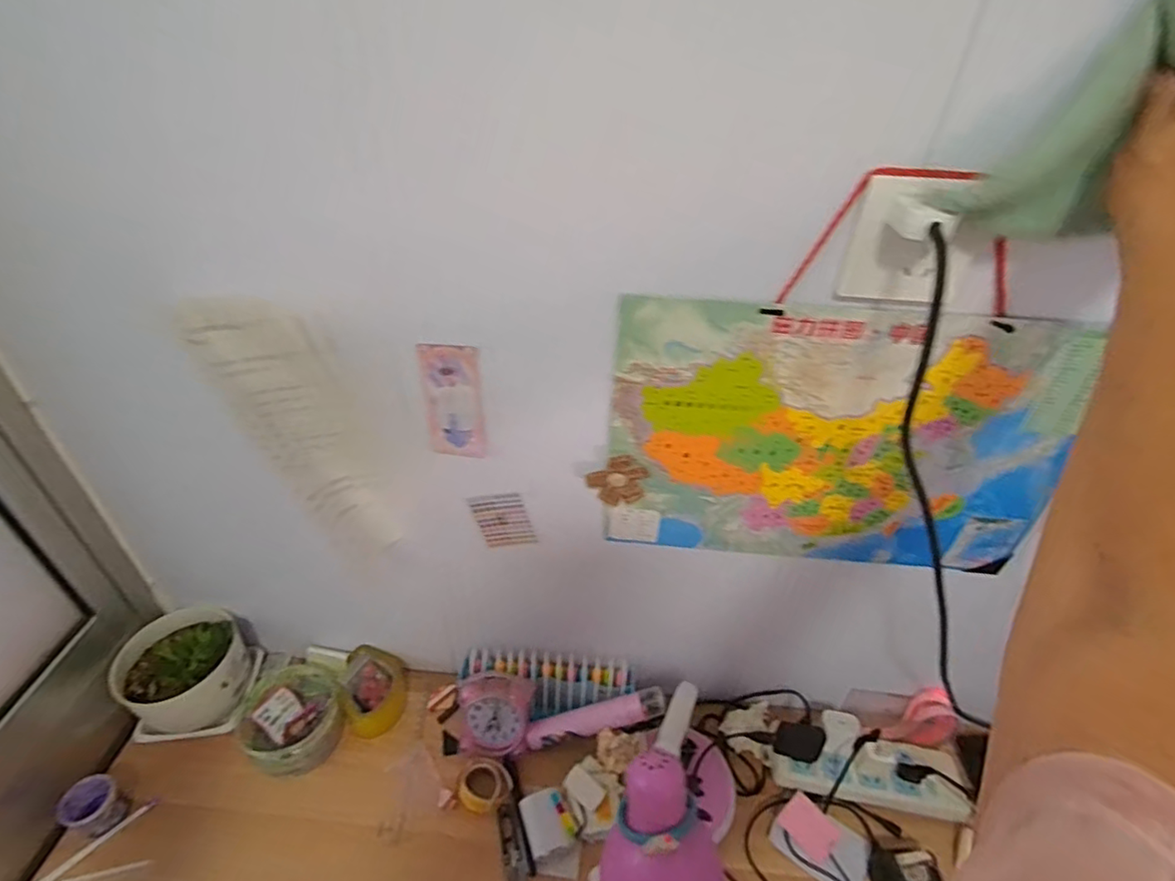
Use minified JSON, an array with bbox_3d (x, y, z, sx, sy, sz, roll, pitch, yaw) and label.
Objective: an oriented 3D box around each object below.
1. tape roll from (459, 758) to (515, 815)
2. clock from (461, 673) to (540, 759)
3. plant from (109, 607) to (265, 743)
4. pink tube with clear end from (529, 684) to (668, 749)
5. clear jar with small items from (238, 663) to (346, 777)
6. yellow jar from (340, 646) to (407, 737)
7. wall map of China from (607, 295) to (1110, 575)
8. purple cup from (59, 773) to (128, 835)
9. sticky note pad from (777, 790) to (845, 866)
[{"bbox_3d":[-0.130,0.427,0.720,0.061,0.014,0.063,2,39,-1],"label":"tape roll"},{"bbox_3d":[-0.121,0.358,0.754,0.096,0.063,0.080,5,39,2],"label":"clock"},{"bbox_3d":[-0.534,0.297,0.762,0.144,0.130,0.139,-5,39,-9],"label":"plant"},{"bbox_3d":[0.009,0.358,0.742,0.187,0.022,0.035,-22,37,13],"label":"pink tube with clear end"},{"bbox_3d":[-0.392,0.365,0.769,0.133,0.066,0.122,2,39,-1],"label":"clear jar with small items"},{"bbox_3d":[-0.295,0.348,0.805,0.083,0.072,0.104,-14,41,-19],"label":"yellow jar"},{"bbox_3d":[0.225,0.014,0.537,0.394,0.284,0.011,4,38,4],"label":"wall map of China"},{"bbox_3d":[-0.574,0.424,0.670,0.055,0.039,0.051,2,39,-1],"label":"purple cup"},{"bbox_3d":[0.263,0.459,0.685,0.063,0.005,0.046,30,83,45],"label":"sticky note pad"}]

